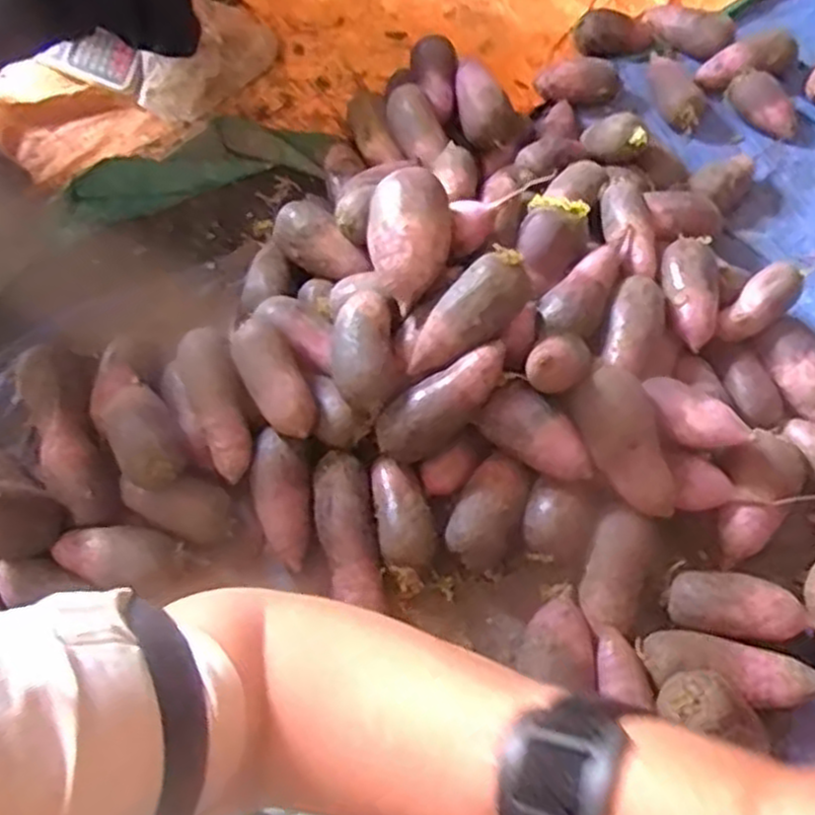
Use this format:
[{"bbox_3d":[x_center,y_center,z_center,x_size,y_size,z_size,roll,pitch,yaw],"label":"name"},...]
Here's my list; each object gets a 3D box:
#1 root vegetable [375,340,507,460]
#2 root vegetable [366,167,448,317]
[{"bbox_3d":[0.041,-0.006,0.843,0.168,0.061,0.063,-40,64,11],"label":"root vegetable"},{"bbox_3d":[0.001,-0.200,0.872,0.088,0.079,0.145,0,59,0],"label":"root vegetable"}]

